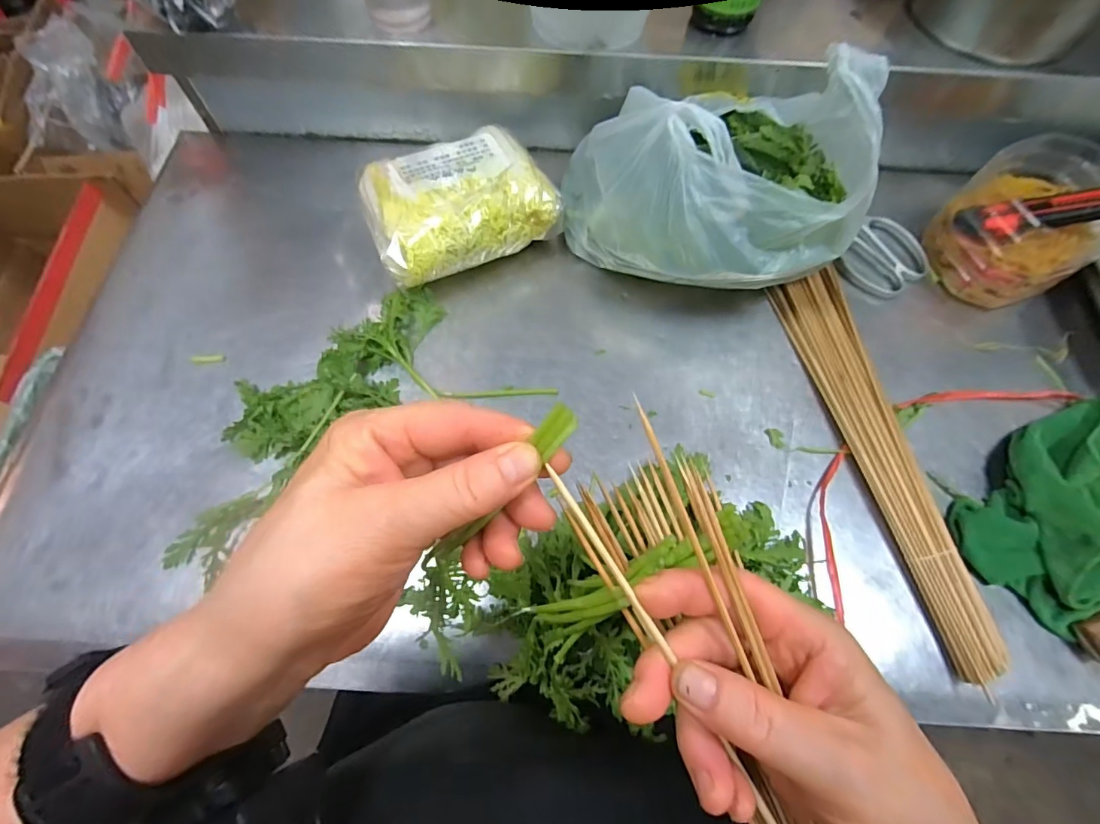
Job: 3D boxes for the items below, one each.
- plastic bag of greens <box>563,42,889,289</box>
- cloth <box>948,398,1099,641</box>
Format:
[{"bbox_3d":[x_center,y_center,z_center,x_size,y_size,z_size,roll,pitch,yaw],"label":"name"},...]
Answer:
[{"bbox_3d":[0.146,-0.238,0.440,0.261,0.197,0.183,14,67,5],"label":"plastic bag of greens"},{"bbox_3d":[0.461,0.073,0.428,0.218,0.059,0.110,-37,72,-16],"label":"cloth"}]

